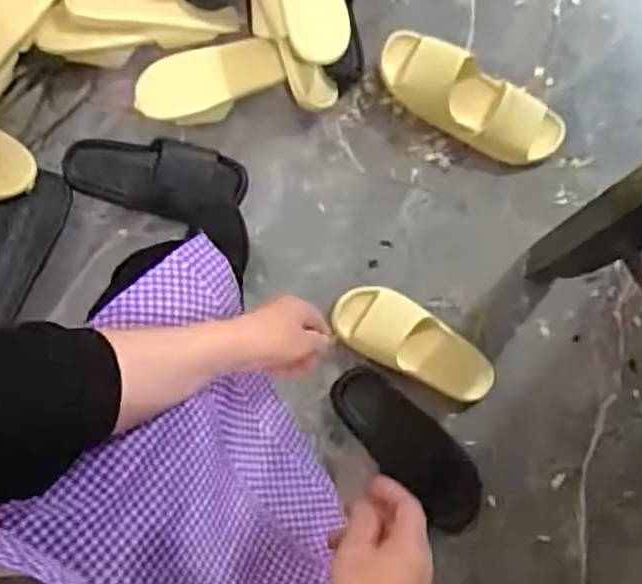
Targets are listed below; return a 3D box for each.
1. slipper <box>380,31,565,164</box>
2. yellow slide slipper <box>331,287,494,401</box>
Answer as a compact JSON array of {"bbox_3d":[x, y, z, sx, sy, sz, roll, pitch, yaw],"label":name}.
[{"bbox_3d":[0.225,-0.290,1.175,0.297,0.086,0.100,28,80,4],"label":"slipper"},{"bbox_3d":[0.136,0.072,1.134,0.242,0.052,0.099,28,80,4],"label":"yellow slide slipper"}]

